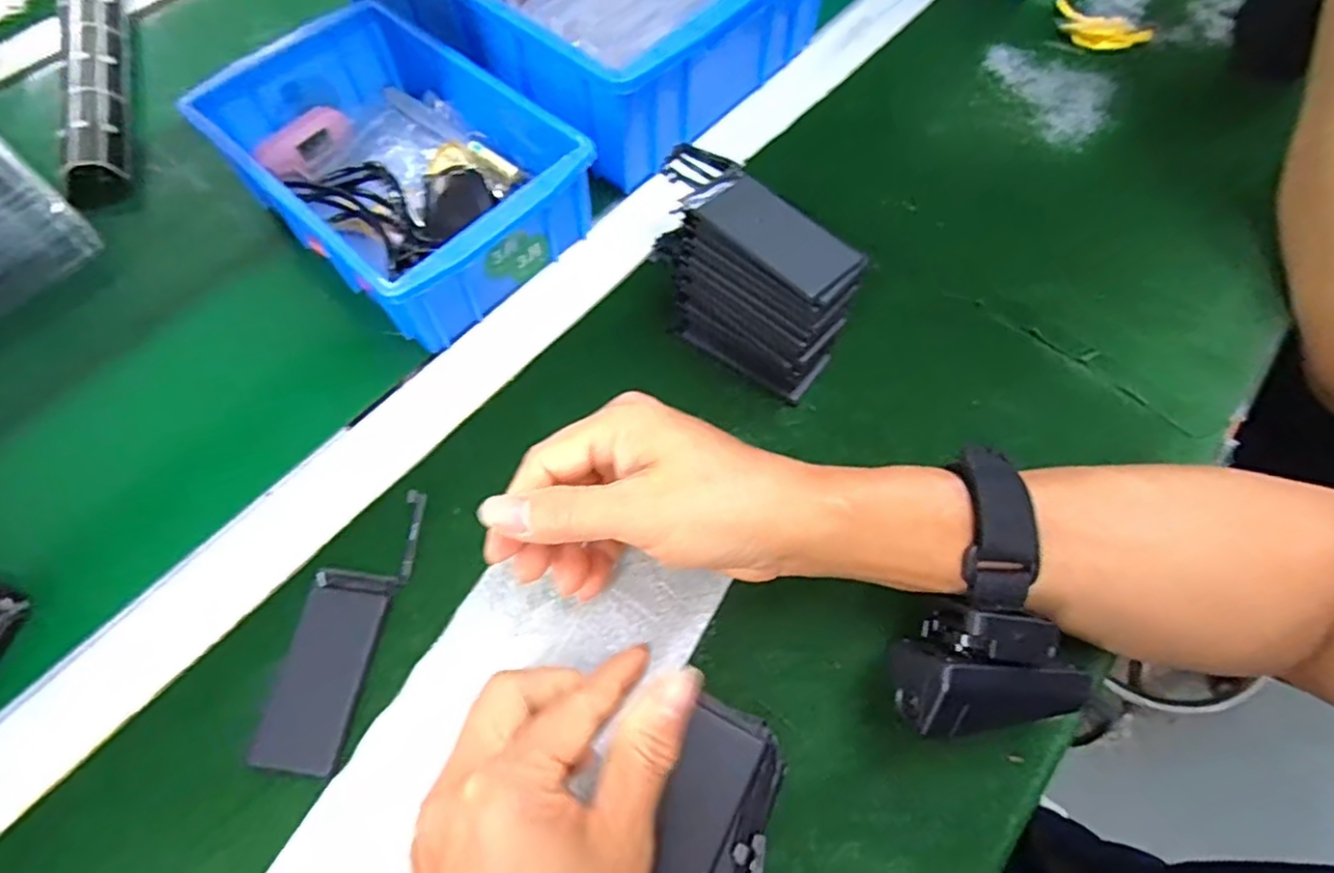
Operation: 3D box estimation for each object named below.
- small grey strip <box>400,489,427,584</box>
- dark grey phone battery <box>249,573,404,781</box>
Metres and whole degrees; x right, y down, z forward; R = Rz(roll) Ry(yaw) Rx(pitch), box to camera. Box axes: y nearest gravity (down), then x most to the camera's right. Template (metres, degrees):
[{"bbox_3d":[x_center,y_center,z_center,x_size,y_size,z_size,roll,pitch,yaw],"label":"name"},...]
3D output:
[{"bbox_3d":[-0.120,0.046,0.309,0.010,0.005,0.042,4,77,1],"label":"small grey strip"},{"bbox_3d":[-0.146,0.099,0.284,0.038,0.004,0.081,7,64,3],"label":"dark grey phone battery"}]

